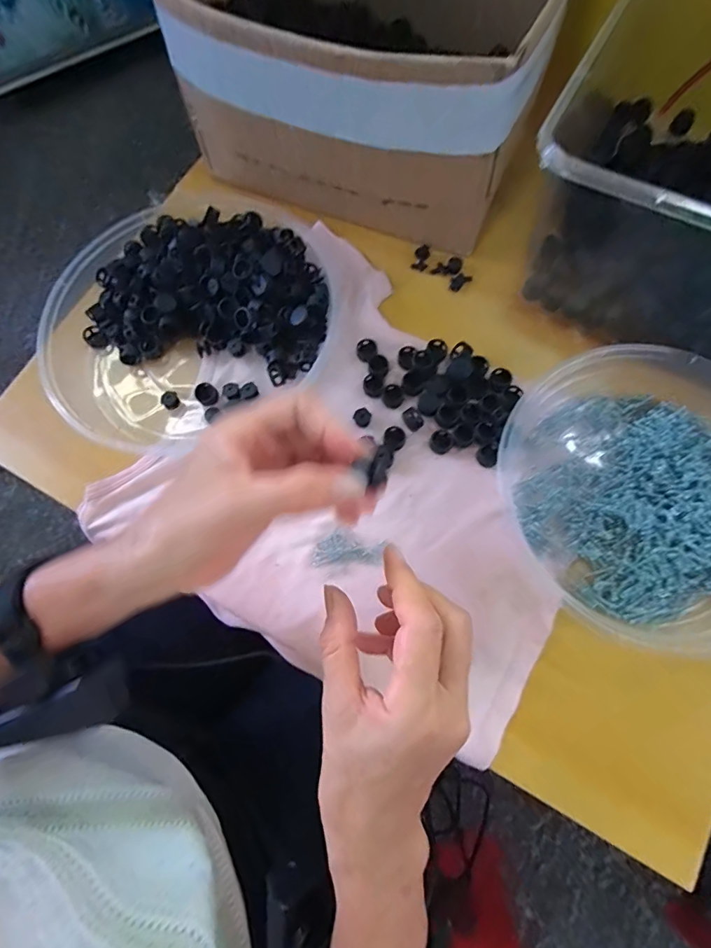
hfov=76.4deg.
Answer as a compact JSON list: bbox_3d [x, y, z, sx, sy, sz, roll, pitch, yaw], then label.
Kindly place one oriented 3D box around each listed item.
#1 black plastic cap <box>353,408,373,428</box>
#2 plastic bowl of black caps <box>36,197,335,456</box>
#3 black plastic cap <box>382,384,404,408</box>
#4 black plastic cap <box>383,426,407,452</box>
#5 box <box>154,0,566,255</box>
[{"bbox_3d":[0.006,-0.043,0.351,0.014,0.007,0.014,-1,74,2],"label":"black plastic cap"},{"bbox_3d":[-0.143,-0.130,0.373,0.227,0.056,0.194,-26,75,-5],"label":"plastic bowl of black caps"},{"bbox_3d":[0.030,-0.062,0.357,0.016,0.008,0.018,-4,74,1],"label":"black plastic cap"},{"bbox_3d":[0.029,-0.027,0.346,0.016,0.011,0.017,-1,74,2],"label":"black plastic cap"},{"bbox_3d":[0.012,-0.350,0.366,0.263,0.133,0.240,19,76,7],"label":"box"}]

